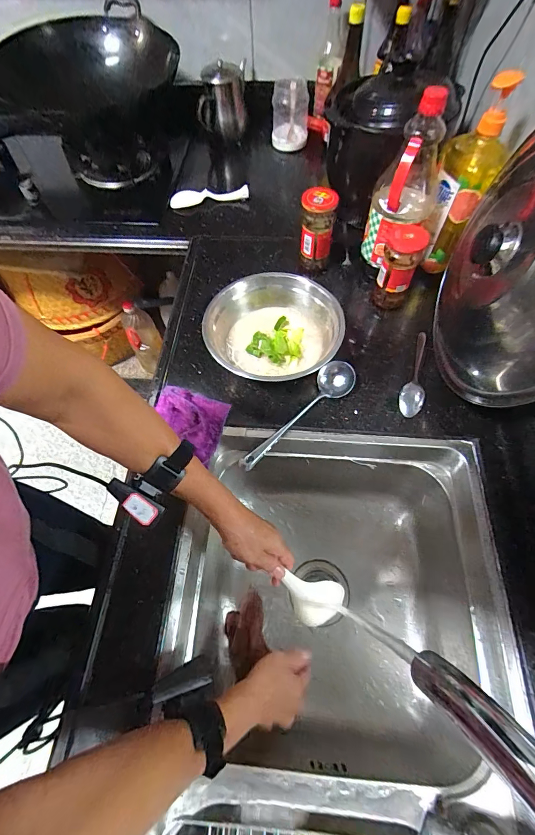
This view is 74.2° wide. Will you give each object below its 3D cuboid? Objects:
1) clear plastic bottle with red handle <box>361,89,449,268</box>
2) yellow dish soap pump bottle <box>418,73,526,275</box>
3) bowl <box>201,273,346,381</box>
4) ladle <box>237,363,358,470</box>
[{"bbox_3d":[0.239,-0.397,0.606,0.104,0.245,0.112,21,64,12],"label":"clear plastic bottle with red handle"},{"bbox_3d":[0.338,-0.403,0.617,0.095,0.283,0.096,18,64,10],"label":"yellow dish soap pump bottle"},{"bbox_3d":[0.012,-0.140,0.619,0.222,0.092,0.211,0,62,1],"label":"bowl"},{"bbox_3d":[0.053,-0.001,0.567,0.053,0.047,0.232,40,70,19],"label":"ladle"}]

